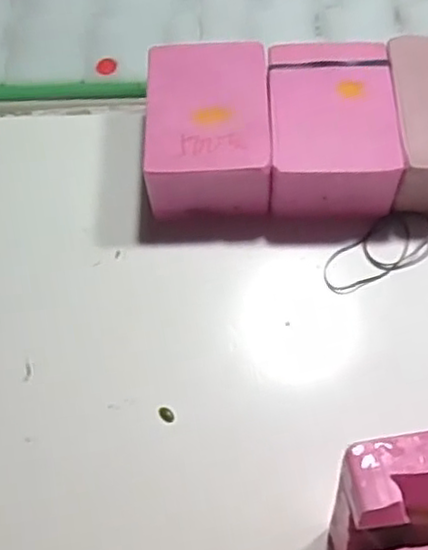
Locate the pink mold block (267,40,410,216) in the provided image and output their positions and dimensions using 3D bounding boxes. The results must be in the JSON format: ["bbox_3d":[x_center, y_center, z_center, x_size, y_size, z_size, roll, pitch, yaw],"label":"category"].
[{"bbox_3d":[0.048,-0.059,0.278,0.049,0.026,0.078,0,62,2],"label":"pink mold block"}]

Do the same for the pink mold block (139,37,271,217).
[{"bbox_3d":[-0.002,-0.060,0.280,0.049,0.028,0.075,-2,62,1],"label":"pink mold block"}]

